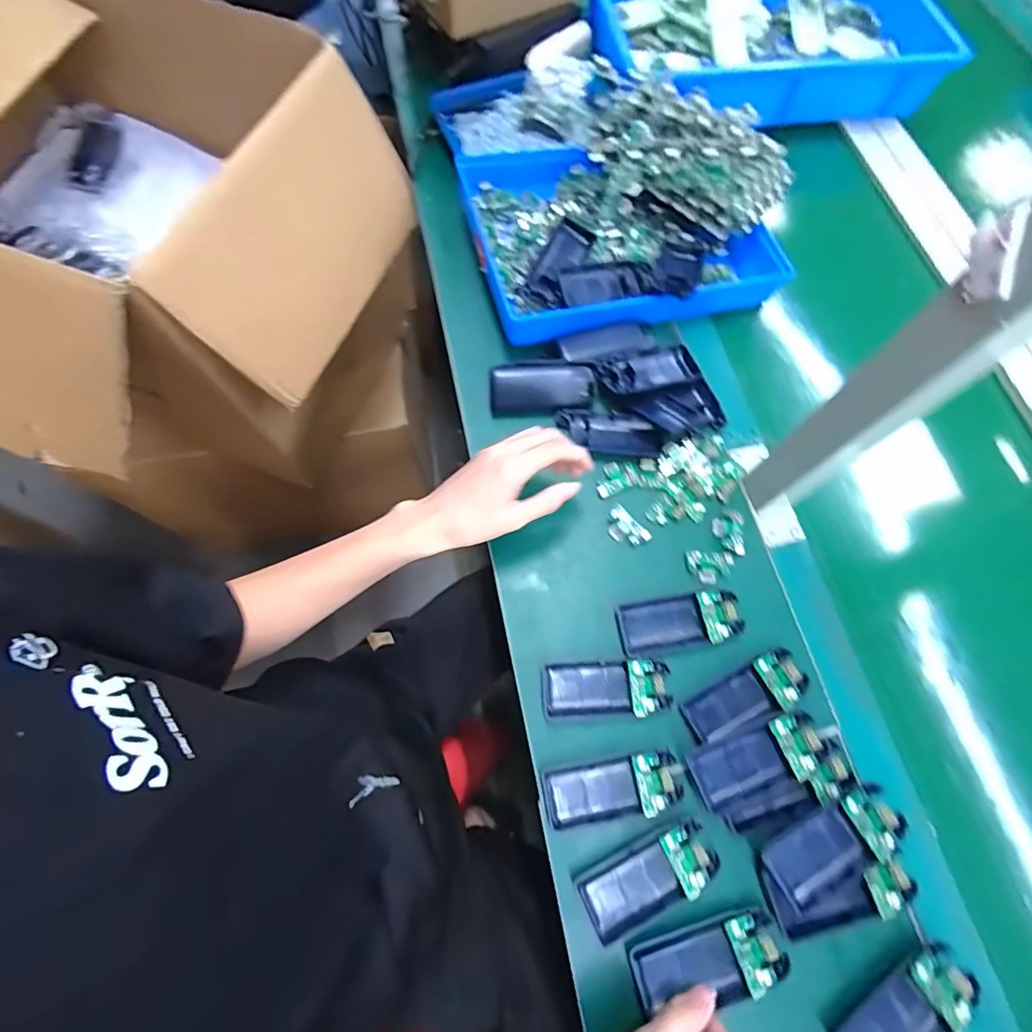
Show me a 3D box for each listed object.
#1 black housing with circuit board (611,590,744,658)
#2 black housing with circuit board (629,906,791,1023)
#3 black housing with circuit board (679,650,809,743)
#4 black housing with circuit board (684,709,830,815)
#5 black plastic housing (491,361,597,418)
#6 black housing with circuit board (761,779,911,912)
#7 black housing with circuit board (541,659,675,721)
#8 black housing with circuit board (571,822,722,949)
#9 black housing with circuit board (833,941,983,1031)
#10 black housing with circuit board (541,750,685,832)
[{"bbox_3d":[0.138,0.089,0.429,0.103,0.011,0.043,-9,69,-1],"label":"black housing with circuit board"},{"bbox_3d":[0.132,0.305,0.349,0.101,0.016,0.042,-12,69,-1],"label":"black housing with circuit board"},{"bbox_3d":[0.183,0.144,0.406,0.102,0.011,0.041,-23,70,-7],"label":"black housing with circuit board"},{"bbox_3d":[0.182,0.184,0.386,0.100,0.022,0.042,-19,70,-5],"label":"black housing with circuit board"},{"bbox_3d":[0.027,-0.127,0.505,0.102,0.032,0.042,-3,69,-3],"label":"black plastic housing"},{"bbox_3d":[0.228,0.235,0.365,0.099,0.022,0.042,-29,71,-9],"label":"black housing with circuit board"},{"bbox_3d":[0.072,0.139,0.410,0.101,0.011,0.041,-4,69,1],"label":"black housing with circuit board"},{"bbox_3d":[0.095,0.259,0.365,0.099,0.011,0.045,-24,70,-7],"label":"black housing with circuit board"},{"bbox_3d":[0.263,0.334,0.340,0.101,0.019,0.045,-34,72,-10],"label":"black housing with circuit board"},{"bbox_3d":[0.073,0.208,0.387,0.100,0.014,0.041,-9,69,-2],"label":"black housing with circuit board"}]

